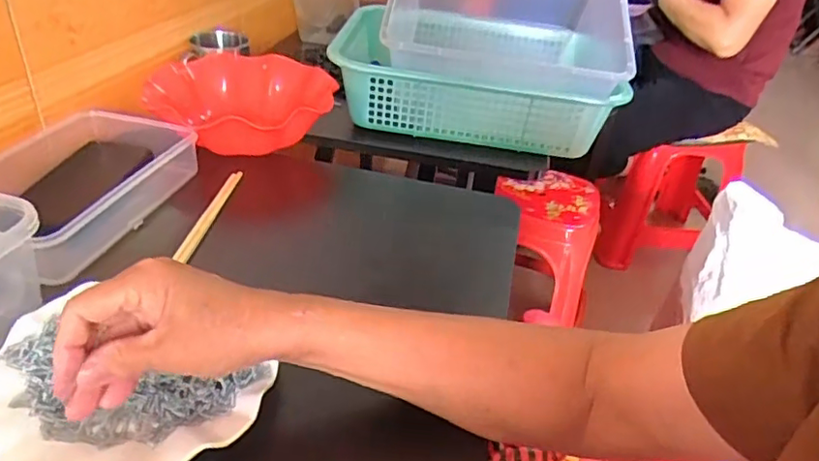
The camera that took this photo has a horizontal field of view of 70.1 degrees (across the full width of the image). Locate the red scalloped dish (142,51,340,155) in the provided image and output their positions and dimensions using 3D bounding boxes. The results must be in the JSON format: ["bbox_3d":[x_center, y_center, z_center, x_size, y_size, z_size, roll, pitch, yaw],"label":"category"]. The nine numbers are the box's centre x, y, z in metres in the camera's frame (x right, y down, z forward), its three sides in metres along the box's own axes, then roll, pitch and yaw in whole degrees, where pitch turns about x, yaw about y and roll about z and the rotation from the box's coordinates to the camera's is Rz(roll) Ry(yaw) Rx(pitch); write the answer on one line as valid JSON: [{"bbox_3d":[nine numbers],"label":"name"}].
[{"bbox_3d":[-0.213,-0.155,0.755,0.220,0.083,0.219,4,33,-3],"label":"red scalloped dish"}]

